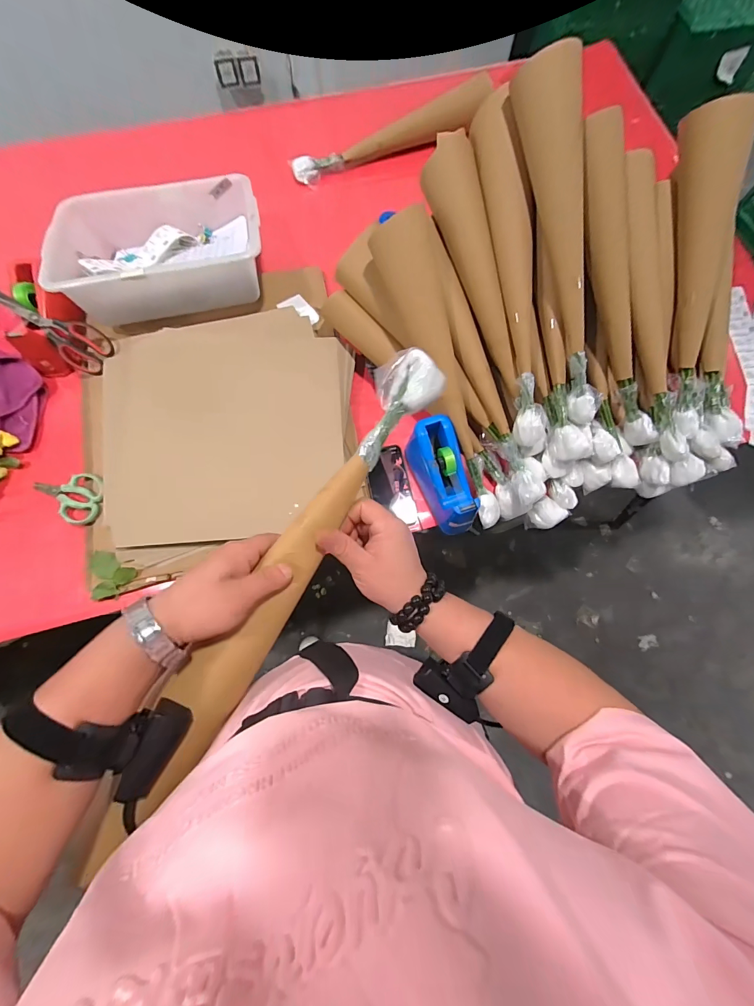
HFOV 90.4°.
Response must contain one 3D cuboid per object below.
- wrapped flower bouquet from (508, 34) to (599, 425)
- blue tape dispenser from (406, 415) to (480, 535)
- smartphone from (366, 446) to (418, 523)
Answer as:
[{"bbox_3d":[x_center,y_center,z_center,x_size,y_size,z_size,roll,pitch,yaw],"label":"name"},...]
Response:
[{"bbox_3d":[0.300,-0.395,0.614,0.082,0.075,0.530,-16,104,-5],"label":"wrapped flower bouquet"},{"bbox_3d":[0.118,-0.048,0.689,0.090,0.094,0.208,-18,77,-6],"label":"blue tape dispenser"},{"bbox_3d":[0.026,-0.033,0.732,0.079,0.016,0.156,-12,76,-4],"label":"smartphone"}]

